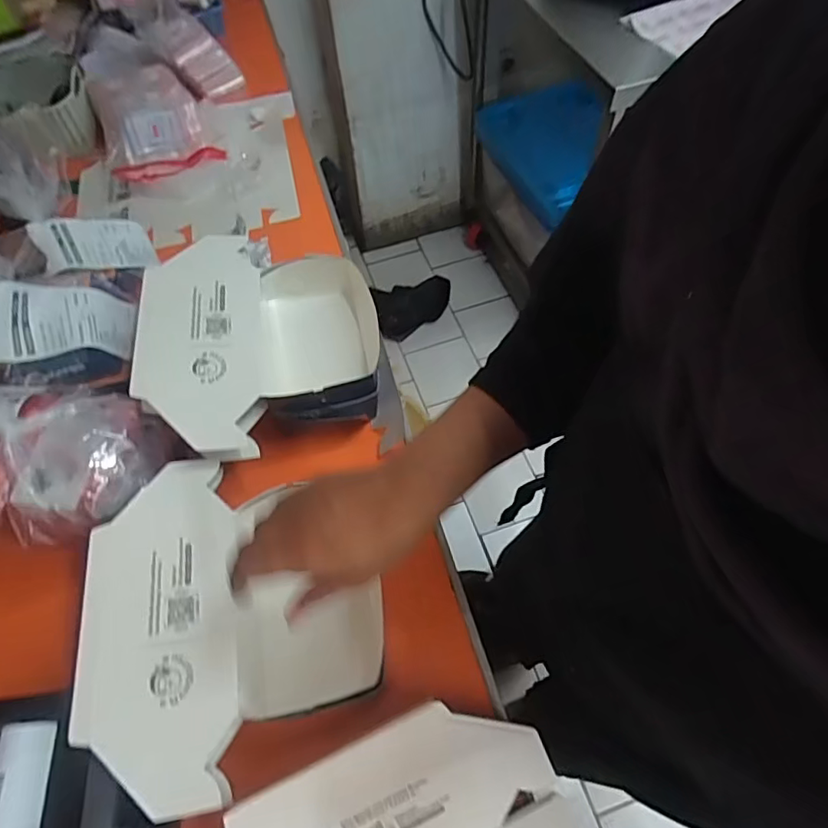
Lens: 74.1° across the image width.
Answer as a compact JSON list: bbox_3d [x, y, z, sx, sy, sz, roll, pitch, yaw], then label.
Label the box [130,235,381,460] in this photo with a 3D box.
[{"bbox_3d":[-0.160,-0.084,0.599,0.237,0.093,0.273,-9,60,-2],"label":"box"}]

